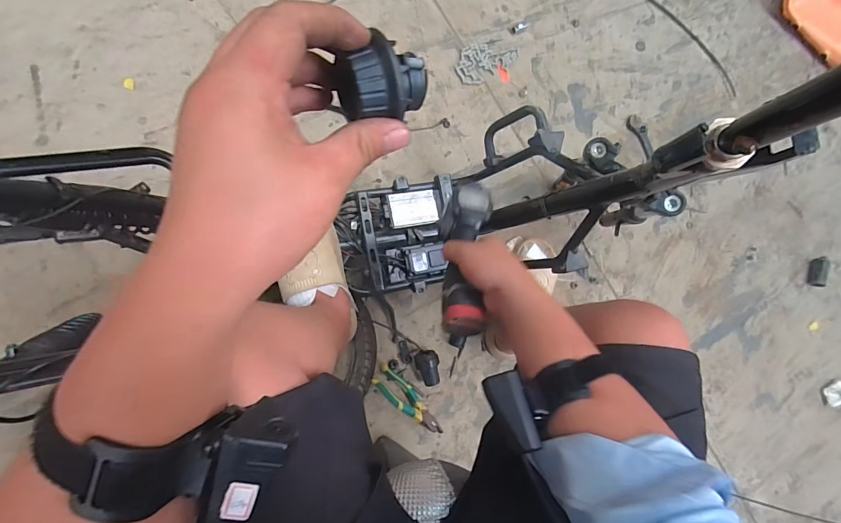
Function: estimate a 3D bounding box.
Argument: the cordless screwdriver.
[{"bbox_3d":[0.054,0.018,0.494,0.052,0.065,0.228,9,65,-8],"label":"cordless screwdriver"}]

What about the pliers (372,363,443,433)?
[{"bbox_3d":[-0.025,0.298,0.843,0.184,0.034,0.053,42,78,-2],"label":"pliers"}]

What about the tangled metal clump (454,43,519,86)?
[{"bbox_3d":[0.161,-0.506,0.987,0.165,0.004,0.093,-34,91,-10],"label":"tangled metal clump"}]

